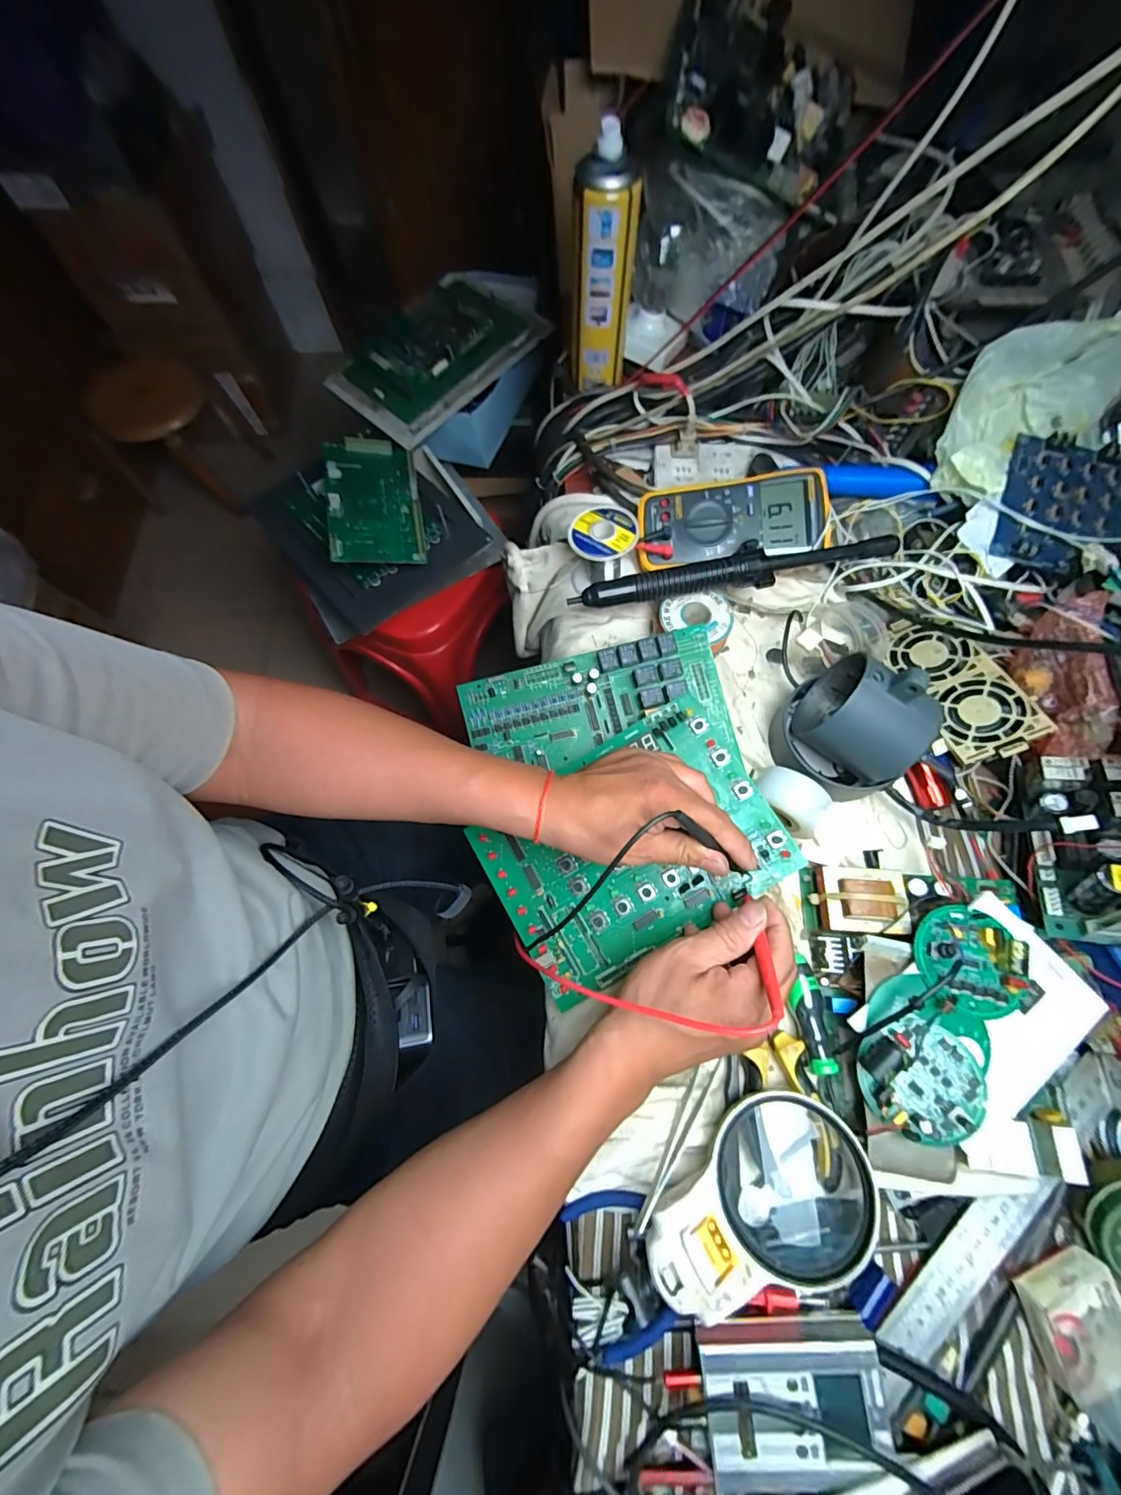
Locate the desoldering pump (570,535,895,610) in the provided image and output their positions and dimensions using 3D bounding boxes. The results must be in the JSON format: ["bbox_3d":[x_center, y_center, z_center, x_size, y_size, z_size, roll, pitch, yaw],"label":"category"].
[{"bbox_3d":[0.162,-0.164,0.479,0.299,0.032,0.041,-10,71,-2],"label":"desoldering pump"}]

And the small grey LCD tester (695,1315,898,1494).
[{"bbox_3d":[0.140,0.392,0.304,0.104,0.028,0.065,-6,71,0],"label":"small grey LCD tester"}]

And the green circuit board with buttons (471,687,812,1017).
[{"bbox_3d":[0.052,0.078,0.395,0.214,0.007,0.157,-32,78,2],"label":"green circuit board with buttons"}]

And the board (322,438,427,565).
[{"bbox_3d":[-0.256,-0.338,0.690,0.117,0.013,0.199,-7,77,-18],"label":"board"}]

